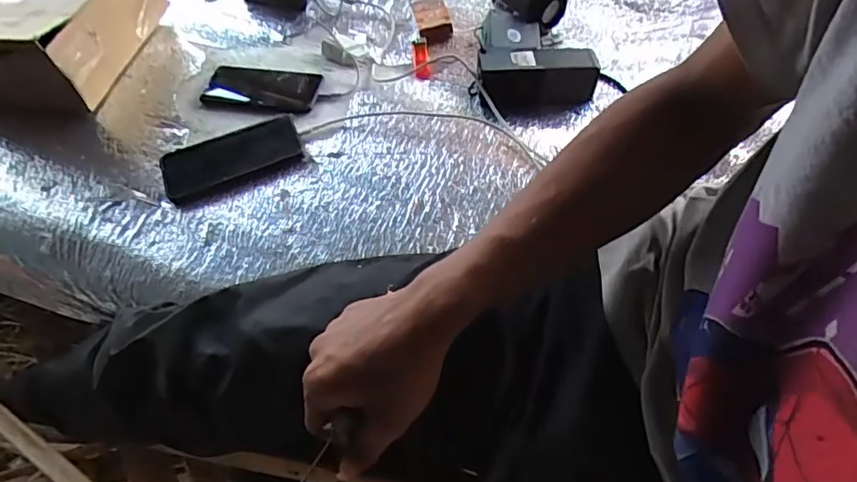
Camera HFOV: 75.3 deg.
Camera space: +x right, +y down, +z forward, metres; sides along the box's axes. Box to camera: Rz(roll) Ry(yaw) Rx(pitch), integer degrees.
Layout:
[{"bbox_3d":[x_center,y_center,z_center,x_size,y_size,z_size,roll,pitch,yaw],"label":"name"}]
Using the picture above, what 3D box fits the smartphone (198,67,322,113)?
[{"bbox_3d":[-0.228,-0.215,0.762,0.157,0.015,0.084,8,55,7],"label":"smartphone"}]

